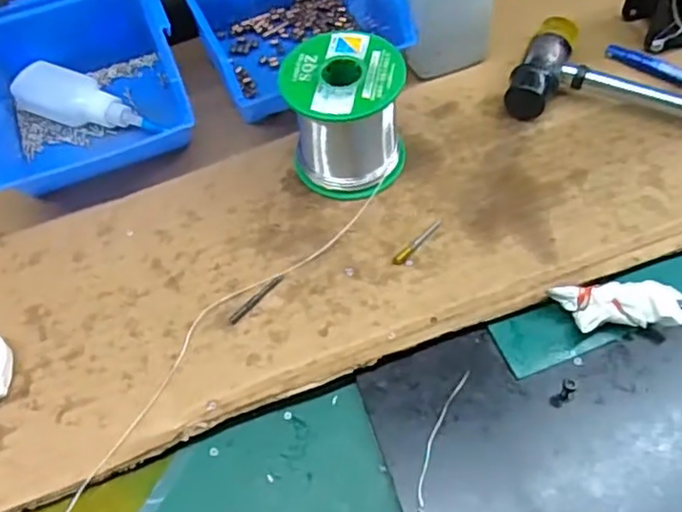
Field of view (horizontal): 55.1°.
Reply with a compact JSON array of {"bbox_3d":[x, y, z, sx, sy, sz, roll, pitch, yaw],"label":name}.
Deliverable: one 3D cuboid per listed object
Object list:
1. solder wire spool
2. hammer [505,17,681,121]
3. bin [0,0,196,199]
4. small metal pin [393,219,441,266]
[{"bbox_3d":[0.004,-0.081,0.384,0.065,0.070,0.063,-2,59,3],"label":"solder wire spool"},{"bbox_3d":[0.237,-0.085,0.399,0.257,0.026,0.071,19,62,14],"label":"hammer"},{"bbox_3d":[-0.167,-0.107,0.421,0.121,0.061,0.129,-19,60,-8],"label":"bin"},{"bbox_3d":[0.044,-0.009,0.373,0.006,0.004,0.039,37,68,22],"label":"small metal pin"}]

